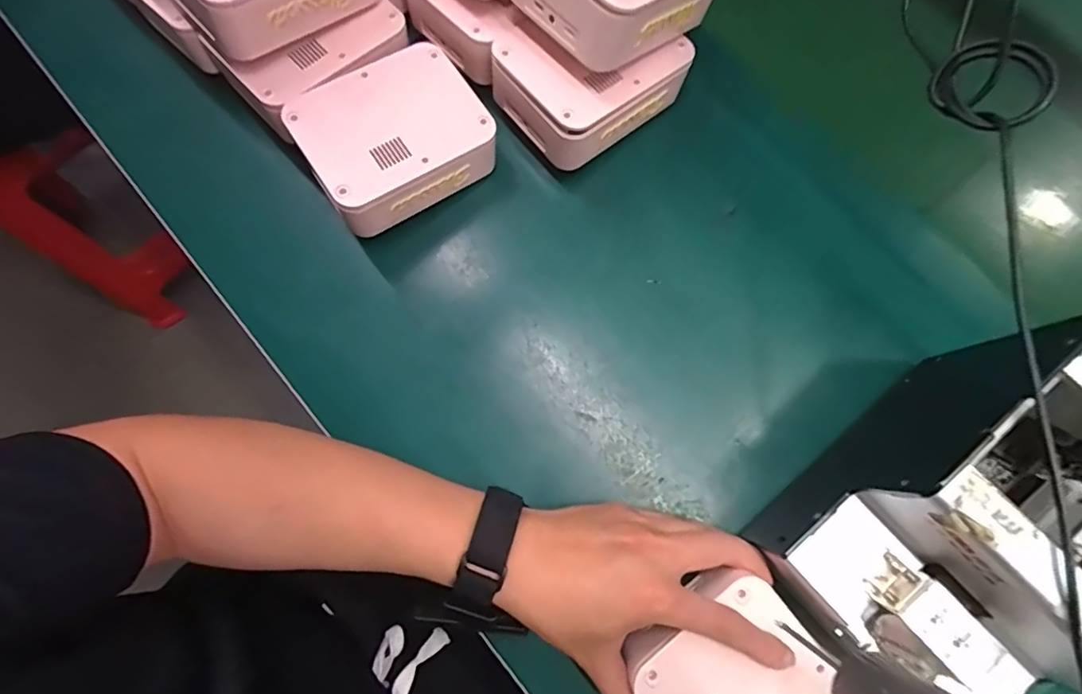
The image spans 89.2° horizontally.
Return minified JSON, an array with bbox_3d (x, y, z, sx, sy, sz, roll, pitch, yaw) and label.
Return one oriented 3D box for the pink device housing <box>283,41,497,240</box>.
[{"bbox_3d":[-0.104,-0.152,0.407,0.137,0.051,0.095,-32,78,-8],"label":"pink device housing"}]

